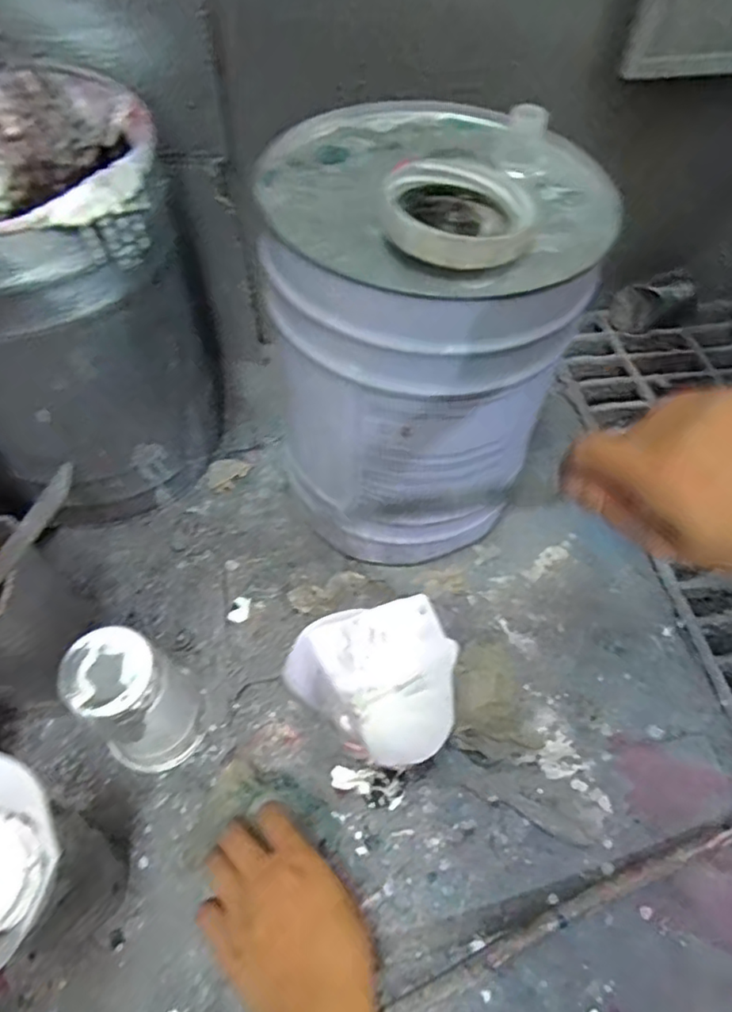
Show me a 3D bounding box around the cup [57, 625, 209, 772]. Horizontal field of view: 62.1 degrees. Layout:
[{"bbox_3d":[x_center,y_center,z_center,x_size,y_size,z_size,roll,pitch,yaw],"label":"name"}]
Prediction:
[{"bbox_3d":[-0.180,0.155,0.490,0.088,0.149,0.074,-39,67,-25],"label":"cup"}]

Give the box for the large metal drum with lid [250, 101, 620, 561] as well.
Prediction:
[{"bbox_3d":[0.044,-0.154,0.562,0.252,0.316,0.267,1,55,-1],"label":"large metal drum with lid"}]

